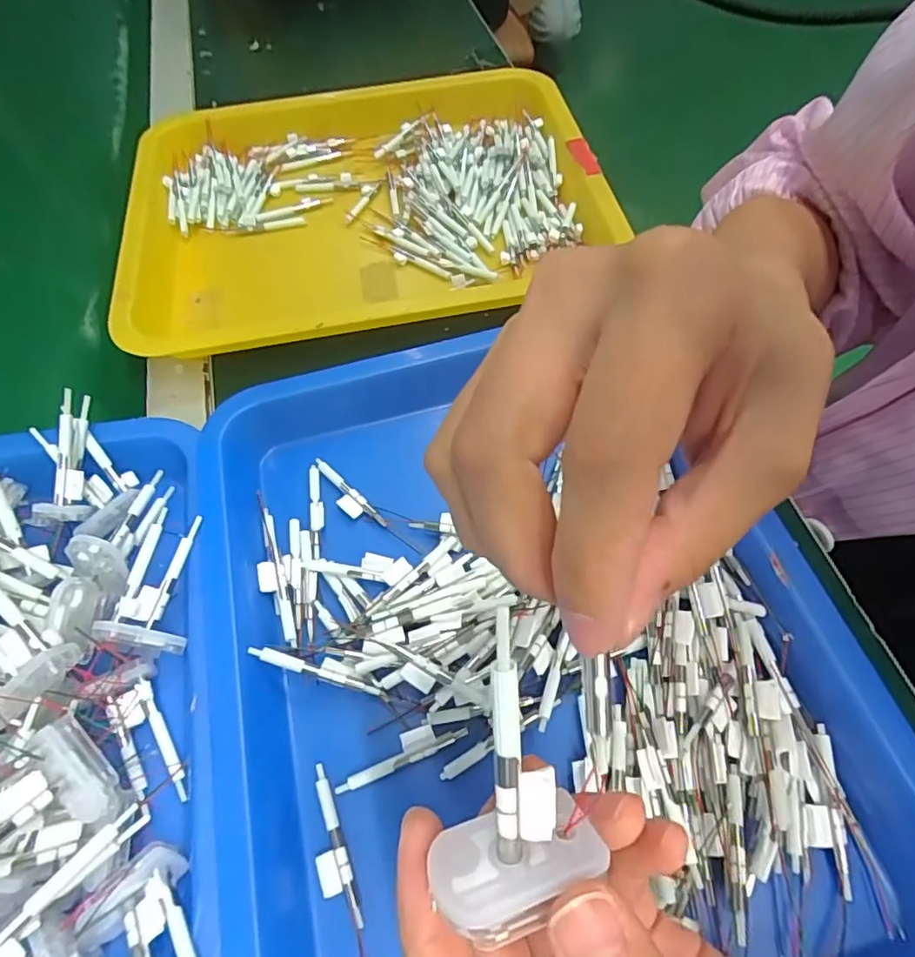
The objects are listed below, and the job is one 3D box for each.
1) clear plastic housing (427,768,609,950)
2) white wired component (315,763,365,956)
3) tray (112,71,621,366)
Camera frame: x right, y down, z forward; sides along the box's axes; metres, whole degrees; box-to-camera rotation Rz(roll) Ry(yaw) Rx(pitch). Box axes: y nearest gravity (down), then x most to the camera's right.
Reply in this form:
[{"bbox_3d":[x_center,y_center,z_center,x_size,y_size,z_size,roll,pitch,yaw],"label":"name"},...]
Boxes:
[{"bbox_3d":[0.014,0.086,0.123,0.034,0.012,0.024,-7,23,-11],"label":"clear plastic housing"},{"bbox_3d":[-0.046,0.159,0.224,0.012,0.004,0.087,-21,61,-8],"label":"white wired component"},{"bbox_3d":[-0.064,-0.202,0.425,0.333,0.045,0.265,-10,60,-2],"label":"tray"}]

